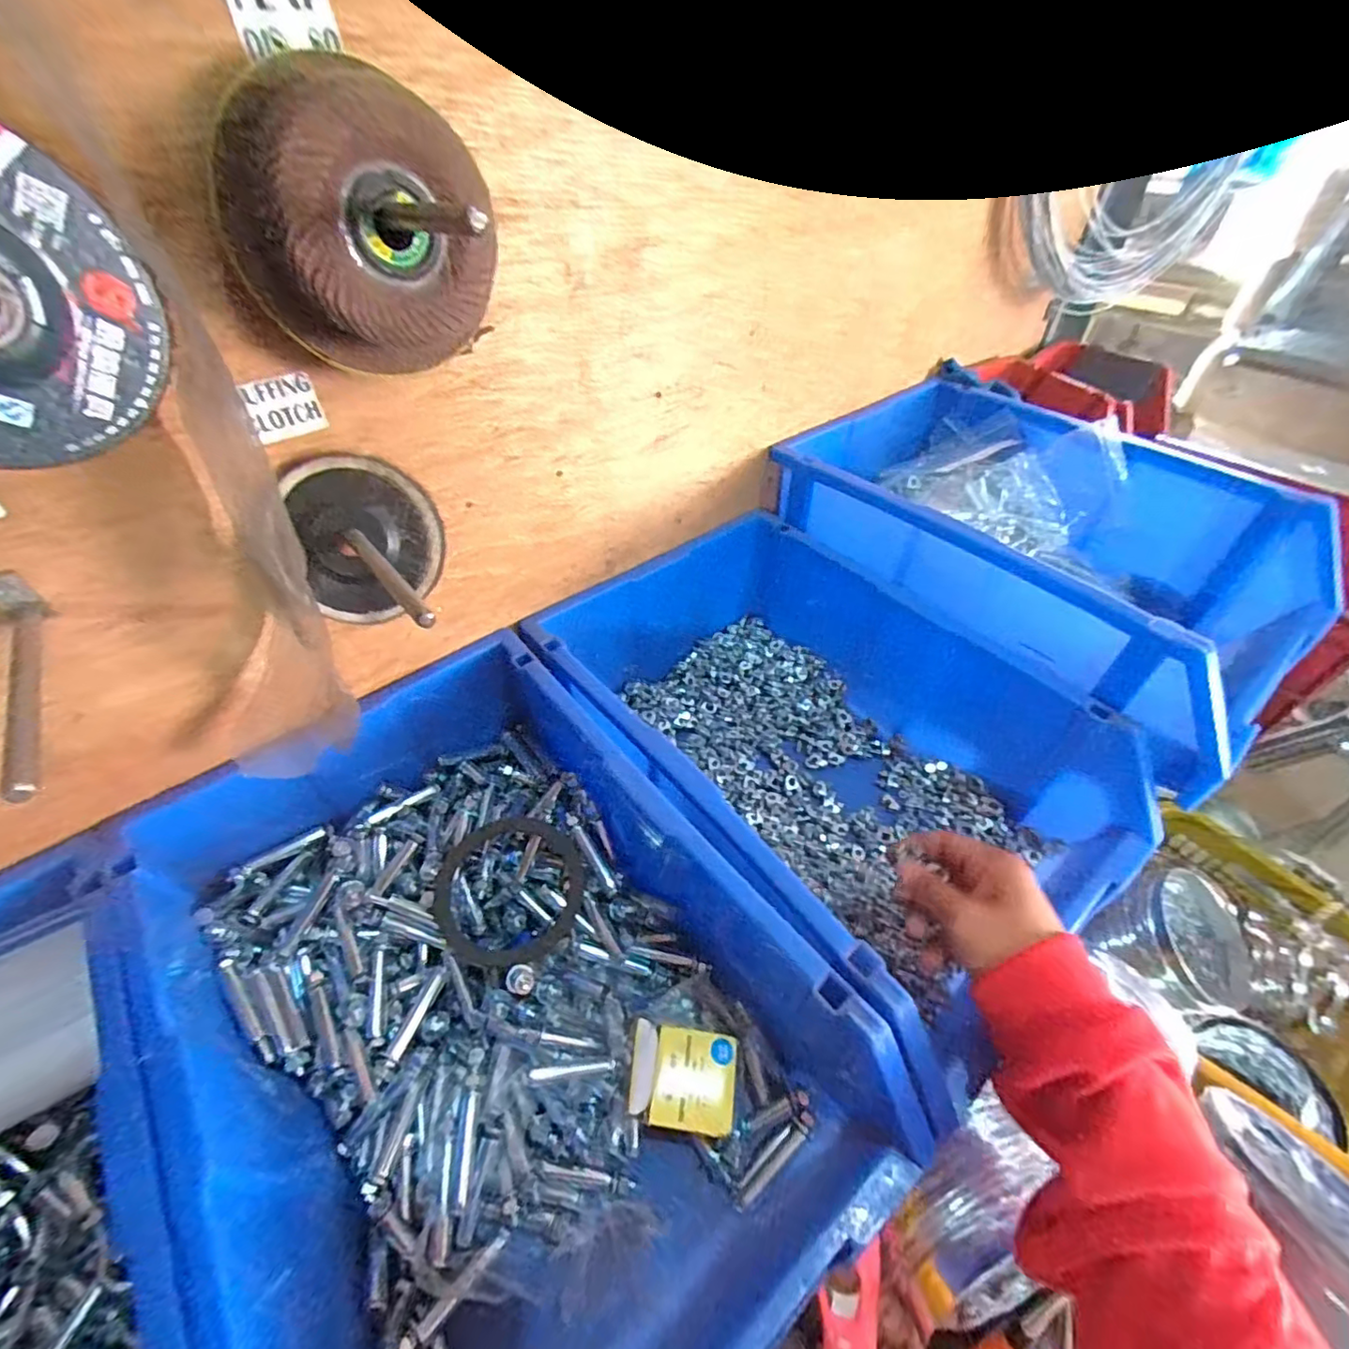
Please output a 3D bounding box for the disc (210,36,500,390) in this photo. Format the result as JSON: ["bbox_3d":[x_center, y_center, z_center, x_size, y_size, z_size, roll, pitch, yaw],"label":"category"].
[{"bbox_3d":[-0.133,-0.197,0.266,0.104,0.103,0.045,-25,50,-21],"label":"disc"}]

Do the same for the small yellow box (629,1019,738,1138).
[{"bbox_3d":[0.006,0.260,0.379,0.065,0.027,0.053,5,46,6],"label":"small yellow box"}]

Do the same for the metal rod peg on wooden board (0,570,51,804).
[{"bbox_3d":[-0.281,-0.001,0.253,0.016,0.026,0.140,-30,53,-25],"label":"metal rod peg on wooden board"}]

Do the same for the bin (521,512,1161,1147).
[{"bbox_3d":[0.124,0.063,0.512,0.310,0.157,0.432,-30,52,-25],"label":"bin"}]

